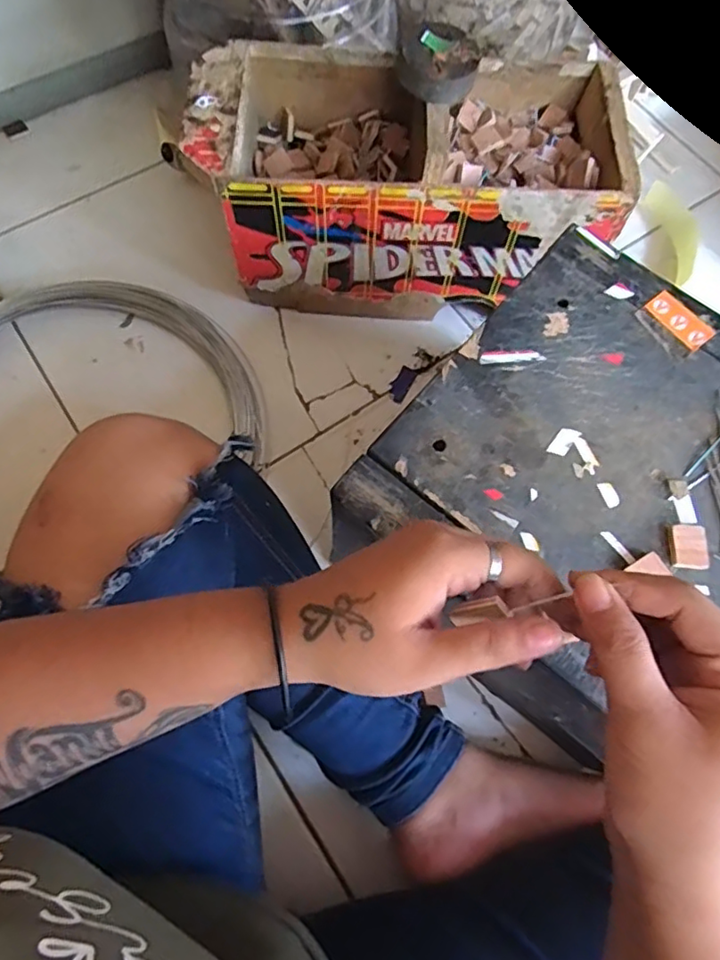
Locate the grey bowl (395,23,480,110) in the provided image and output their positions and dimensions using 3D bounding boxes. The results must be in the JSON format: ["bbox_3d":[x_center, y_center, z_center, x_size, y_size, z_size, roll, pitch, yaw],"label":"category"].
[{"bbox_3d":[0.064,-0.323,0.457,0.054,0.022,0.061,35,73,10],"label":"grey bowl"}]

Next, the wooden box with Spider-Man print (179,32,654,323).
[{"bbox_3d":[0.042,-0.281,0.583,0.369,0.176,0.171,3,71,-1],"label":"wooden box with Spider-Man print"}]

